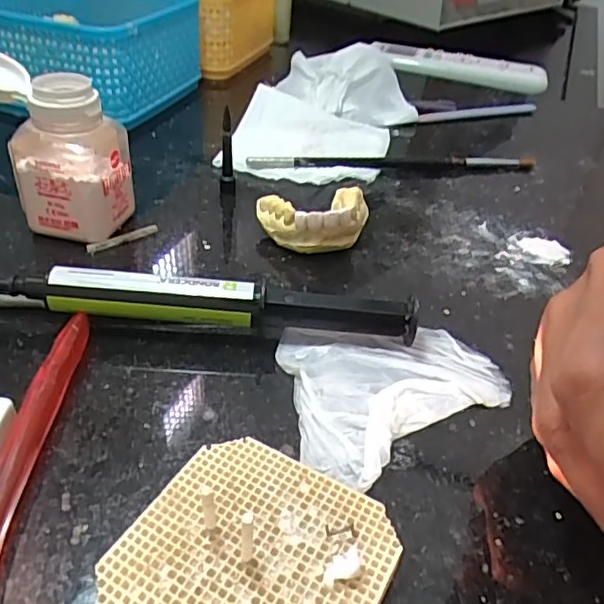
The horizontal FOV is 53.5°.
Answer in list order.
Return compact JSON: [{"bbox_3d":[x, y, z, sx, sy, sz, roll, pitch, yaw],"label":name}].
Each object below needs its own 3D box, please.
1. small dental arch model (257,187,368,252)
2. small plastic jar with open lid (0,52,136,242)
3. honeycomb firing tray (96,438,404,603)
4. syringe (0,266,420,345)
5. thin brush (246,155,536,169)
[{"bbox_3d":[0.009,-0.041,0.294,0.054,0.026,0.034,-8,39,-17],"label":"small dental arch model"},{"bbox_3d":[-0.115,-0.067,0.275,0.063,0.070,0.037,8,37,3],"label":"small plastic jar with open lid"},{"bbox_3d":[-0.013,0.071,0.159,0.064,0.011,0.066,23,40,19],"label":"honeycomb firing tray"},{"bbox_3d":[-0.040,0.002,0.234,0.168,0.022,0.013,4,37,-2],"label":"syringe"},{"bbox_3d":[0.060,-0.087,0.376,0.187,0.008,0.011,-5,38,-14],"label":"thin brush"}]

